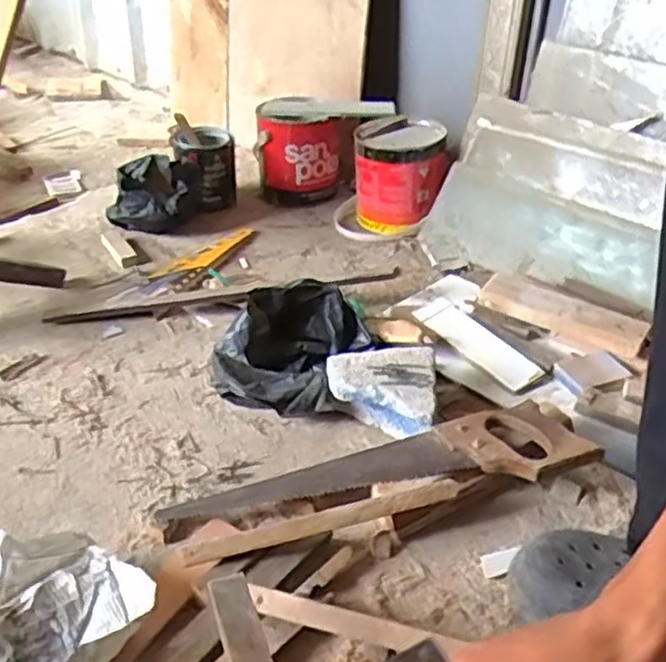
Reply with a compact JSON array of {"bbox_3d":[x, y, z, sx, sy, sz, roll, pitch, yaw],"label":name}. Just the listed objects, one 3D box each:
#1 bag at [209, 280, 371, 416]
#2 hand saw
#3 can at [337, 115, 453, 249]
[{"bbox_3d":[-0.050,0.020,0.913,0.164,0.102,0.178,12,36,14],"label":"bag"},{"bbox_3d":[0.045,0.143,0.738,0.416,0.021,0.087,-13,36,-7],"label":"hand saw"},{"bbox_3d":[0.104,-0.262,1.283,0.177,0.151,0.188,1,35,-1],"label":"can"}]

